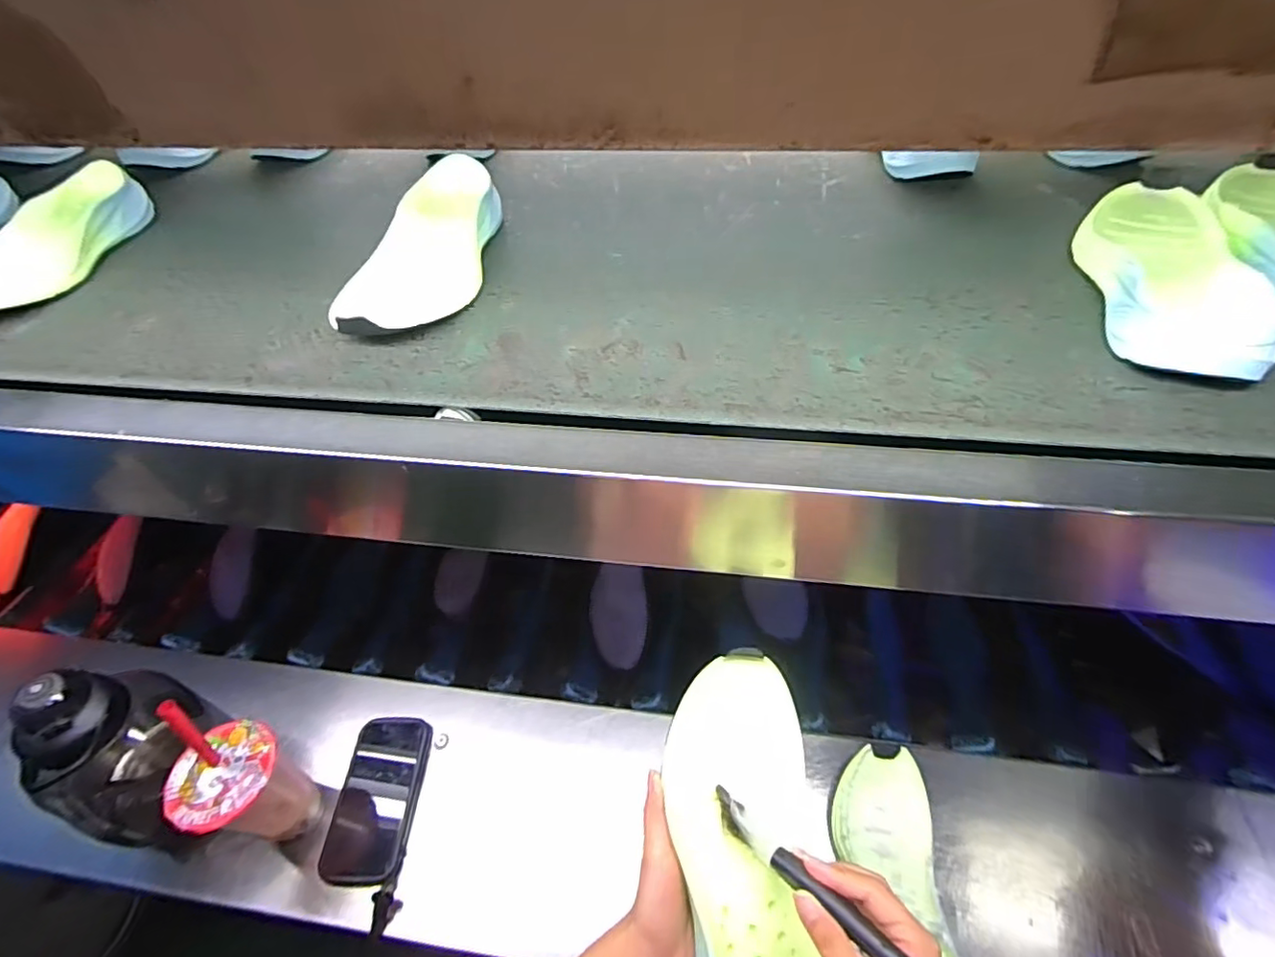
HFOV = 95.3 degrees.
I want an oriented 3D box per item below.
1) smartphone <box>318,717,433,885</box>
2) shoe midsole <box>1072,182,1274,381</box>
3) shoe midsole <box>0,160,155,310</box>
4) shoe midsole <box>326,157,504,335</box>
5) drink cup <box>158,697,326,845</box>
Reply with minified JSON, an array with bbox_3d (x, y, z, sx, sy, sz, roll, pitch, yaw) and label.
[{"bbox_3d":[-0.282,0.344,0.630,0.086,0.018,0.155,-1,51,4],"label":"smartphone"},{"bbox_3d":[0.418,-0.171,0.460,0.093,0.045,0.264,14,50,16],"label":"shoe midsole"},{"bbox_3d":[-0.605,-0.228,0.574,0.084,0.055,0.276,1,47,5],"label":"shoe midsole"},{"bbox_3d":[-0.189,-0.213,0.534,0.091,0.052,0.275,0,47,4],"label":"shoe midsole"},{"bbox_3d":[-0.375,0.288,0.550,0.084,0.192,0.090,22,53,19],"label":"drink cup"}]

